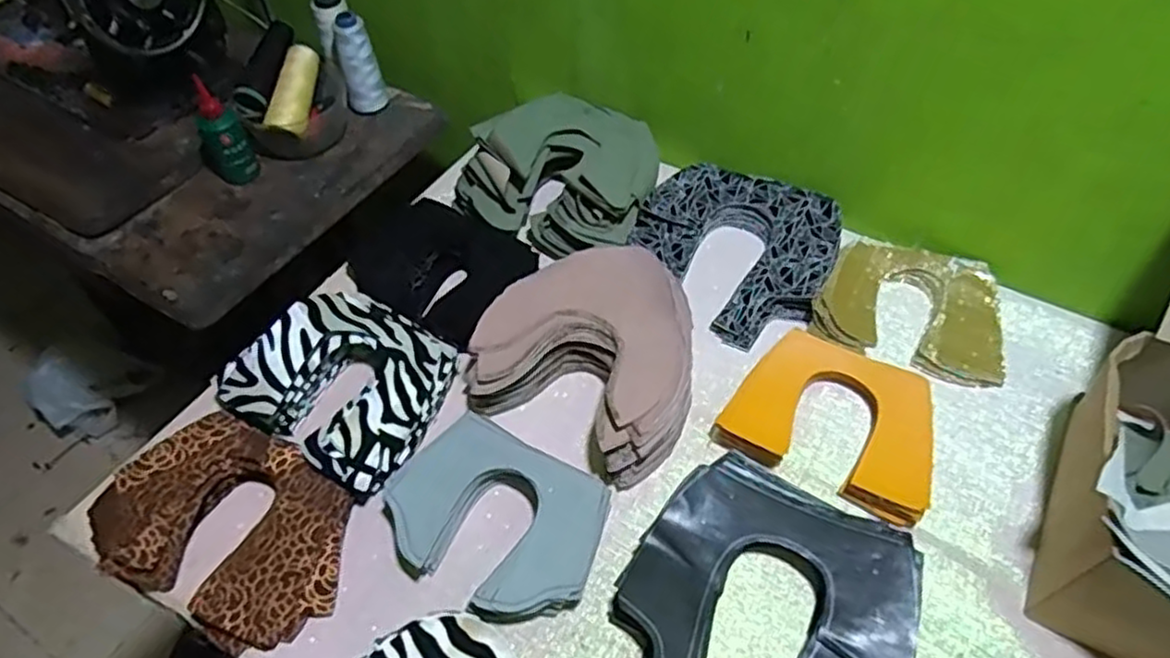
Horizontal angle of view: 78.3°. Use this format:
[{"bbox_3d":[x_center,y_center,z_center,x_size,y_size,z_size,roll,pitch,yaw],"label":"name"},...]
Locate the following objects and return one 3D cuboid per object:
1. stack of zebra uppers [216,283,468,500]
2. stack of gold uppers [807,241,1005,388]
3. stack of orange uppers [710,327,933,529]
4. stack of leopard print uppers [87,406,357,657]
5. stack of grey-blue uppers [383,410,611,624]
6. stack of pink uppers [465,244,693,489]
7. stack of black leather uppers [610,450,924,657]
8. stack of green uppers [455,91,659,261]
[{"bbox_3d":[-0.191,0.041,0.591,0.151,0.064,0.145,26,59,21],"label":"stack of zebra uppers"},{"bbox_3d":[0.298,-0.024,0.652,0.159,0.025,0.129,18,56,16],"label":"stack of gold uppers"},{"bbox_3d":[0.199,0.071,0.584,0.161,0.029,0.133,19,57,17],"label":"stack of orange uppers"},{"bbox_3d":[-0.264,0.144,0.536,0.185,0.041,0.132,21,57,18],"label":"stack of leopard print uppers"},{"bbox_3d":[-0.065,0.140,0.530,0.159,0.038,0.121,24,58,20],"label":"stack of grey-blue uppers"},{"bbox_3d":[0.010,0.017,0.608,0.178,0.055,0.177,23,58,19],"label":"stack of pink uppers"},{"bbox_3d":[0.122,0.195,0.485,0.187,0.040,0.186,26,59,21],"label":"stack of black leather uppers"},{"bbox_3d":[-0.021,-0.167,0.731,0.182,0.079,0.170,19,55,15],"label":"stack of green uppers"}]

